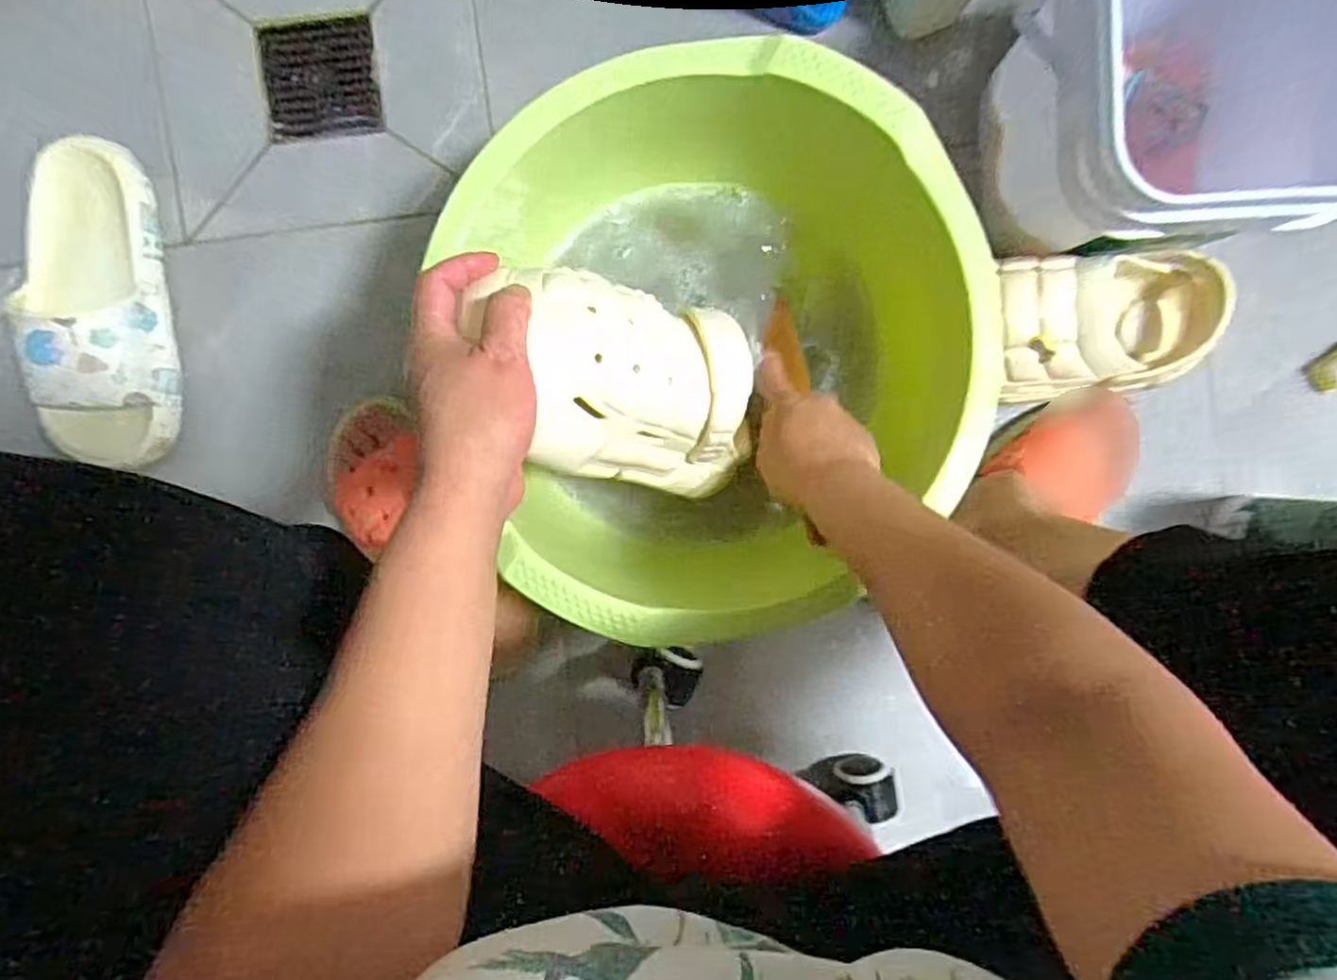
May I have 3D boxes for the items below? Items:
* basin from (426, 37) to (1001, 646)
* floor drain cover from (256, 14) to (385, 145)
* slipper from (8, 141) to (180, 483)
[{"bbox_3d":[0.020,-0.097,0.544,0.363,0.190,0.387,0,91,-3],"label":"basin"},{"bbox_3d":[-0.302,-0.359,0.624,0.098,0.005,0.101,-6,92,-3],"label":"floor drain cover"},{"bbox_3d":[-0.467,-0.150,0.578,0.101,0.081,0.261,-7,92,-3],"label":"slipper"}]

